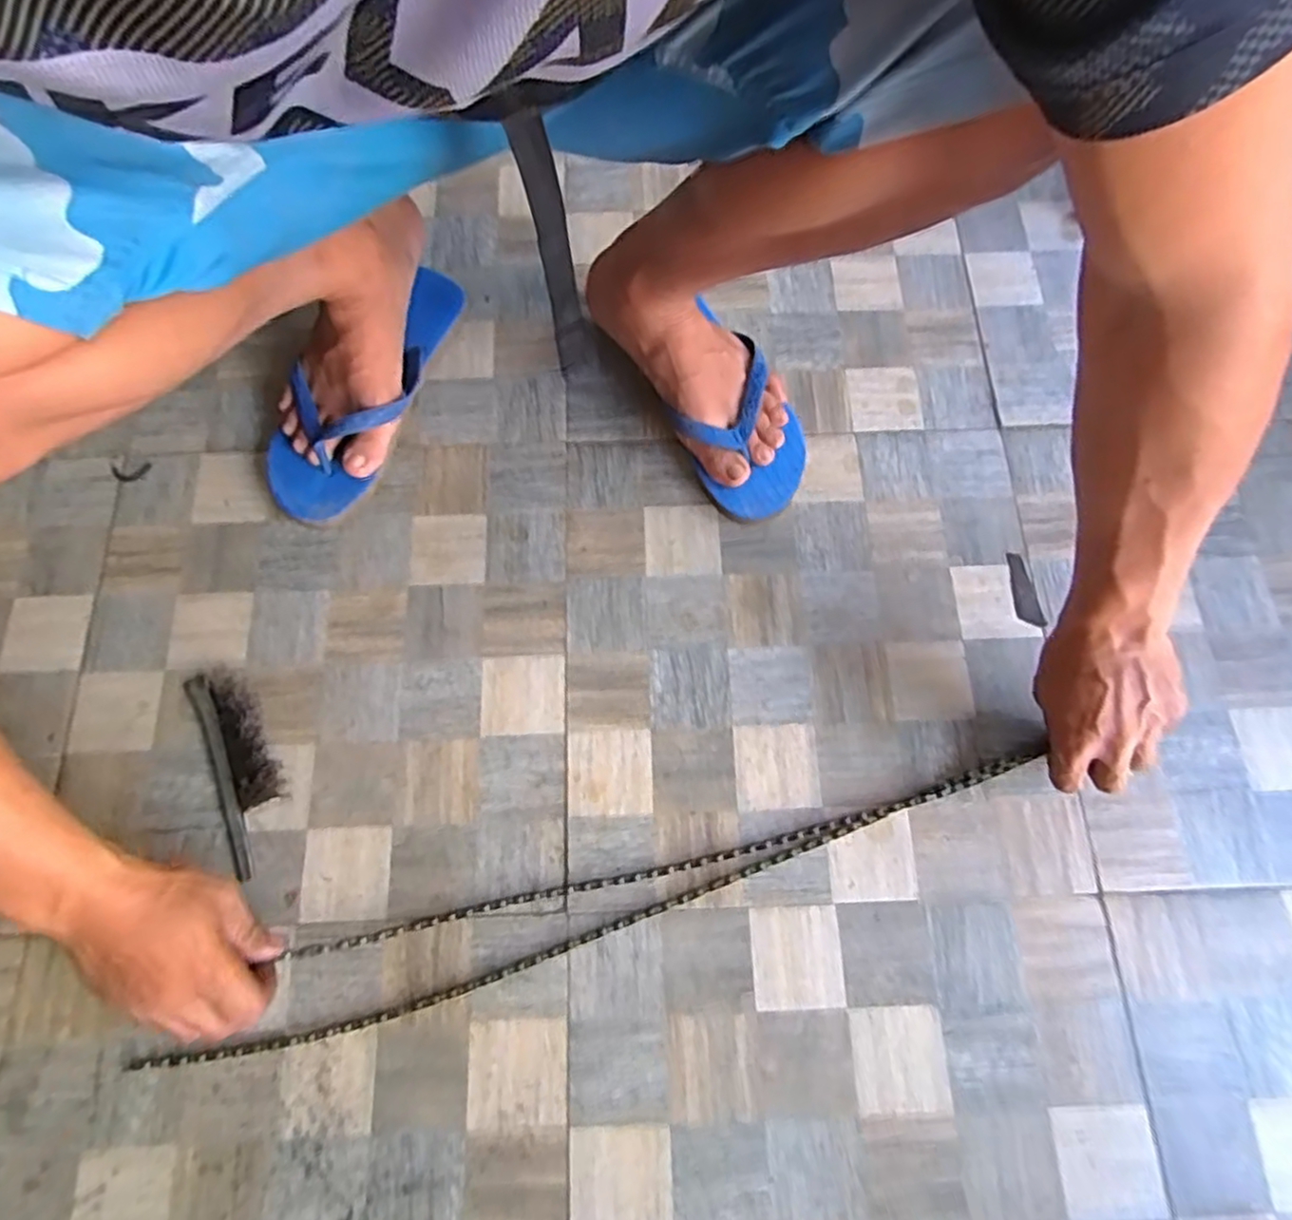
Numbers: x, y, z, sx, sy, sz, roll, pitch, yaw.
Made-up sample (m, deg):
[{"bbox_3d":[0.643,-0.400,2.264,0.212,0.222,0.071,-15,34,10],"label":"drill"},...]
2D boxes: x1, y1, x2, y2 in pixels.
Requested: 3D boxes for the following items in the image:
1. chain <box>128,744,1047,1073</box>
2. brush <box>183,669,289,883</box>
[{"bbox_3d":[-0.025,0.210,0.511,0.675,0.023,0.062,-17,73,-5],"label":"chain"},{"bbox_3d":[-0.317,0.118,0.541,0.056,0.025,0.165,-25,74,-7],"label":"brush"}]

